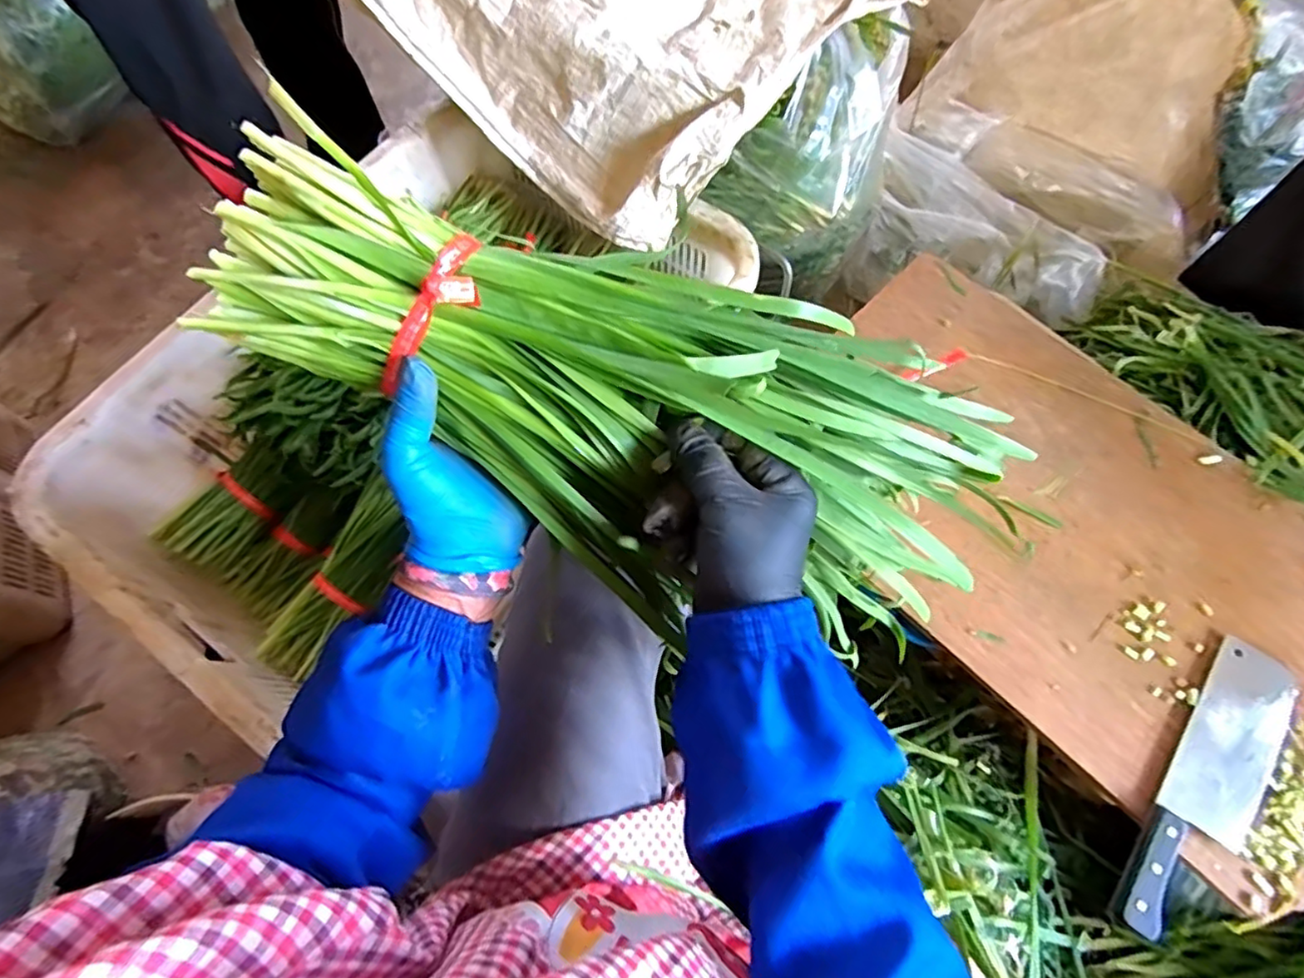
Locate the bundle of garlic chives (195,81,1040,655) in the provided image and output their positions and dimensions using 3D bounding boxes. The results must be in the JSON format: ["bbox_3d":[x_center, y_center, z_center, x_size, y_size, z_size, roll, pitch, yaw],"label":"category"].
[{"bbox_3d":[-0.007,-0.036,0.340,0.428,0.092,0.161,20,69,-13],"label":"bundle of garlic chives"}]

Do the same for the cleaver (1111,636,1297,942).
[{"bbox_3d":[0.474,0.255,0.520,0.070,0.020,0.268,36,74,15],"label":"cleaver"}]

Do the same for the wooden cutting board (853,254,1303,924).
[{"bbox_3d":[0.415,0.033,0.612,0.362,0.021,0.602,-41,72,-13],"label":"wooden cutting board"}]

